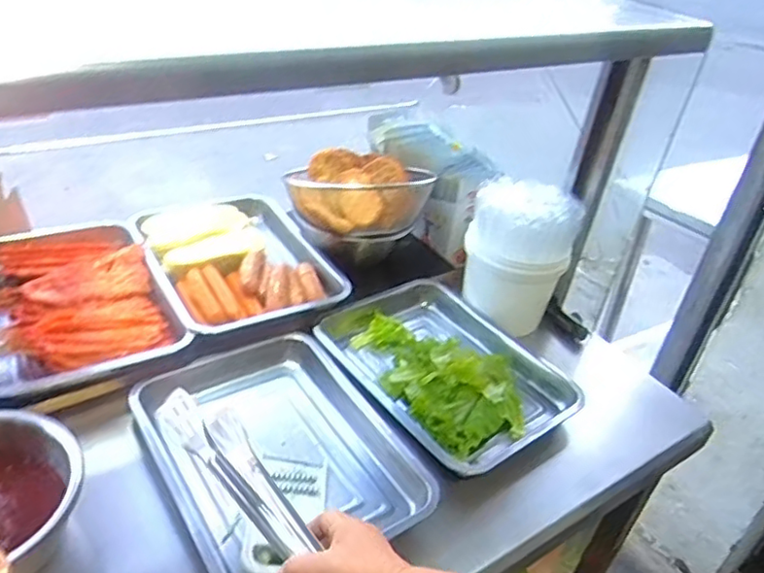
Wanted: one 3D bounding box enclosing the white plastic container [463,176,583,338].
[{"bbox_3d":[0.214,-0.059,0.998,0.158,0.199,0.147,16,35,12],"label":"white plastic container"}]

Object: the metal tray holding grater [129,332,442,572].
[{"bbox_3d":[-0.124,0.195,0.756,0.267,0.040,0.331,-17,41,-32],"label":"metal tray holding grater"}]

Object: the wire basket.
[{"bbox_3d":[-0.038,-0.169,1.057,0.236,0.094,0.205,5,34,-4],"label":"wire basket"}]

